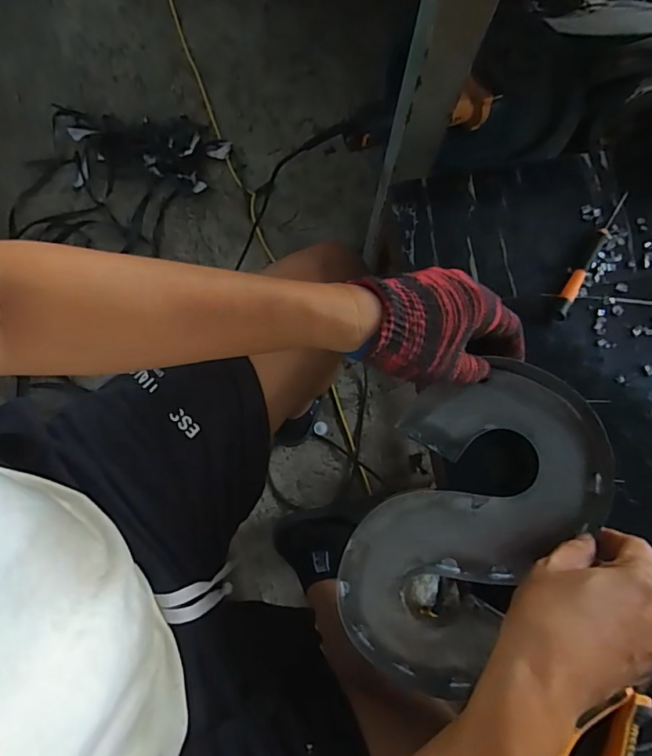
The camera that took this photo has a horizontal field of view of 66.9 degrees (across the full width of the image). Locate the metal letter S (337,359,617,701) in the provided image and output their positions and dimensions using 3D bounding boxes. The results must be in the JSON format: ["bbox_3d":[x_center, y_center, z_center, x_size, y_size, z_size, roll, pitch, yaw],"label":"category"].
[{"bbox_3d":[0.111,0.111,0.397,0.161,0.049,0.262,40,82,6],"label":"metal letter S"}]

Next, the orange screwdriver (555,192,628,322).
[{"bbox_3d":[0.236,-0.111,0.438,0.014,0.012,0.136,31,81,5],"label":"orange screwdriver"}]

